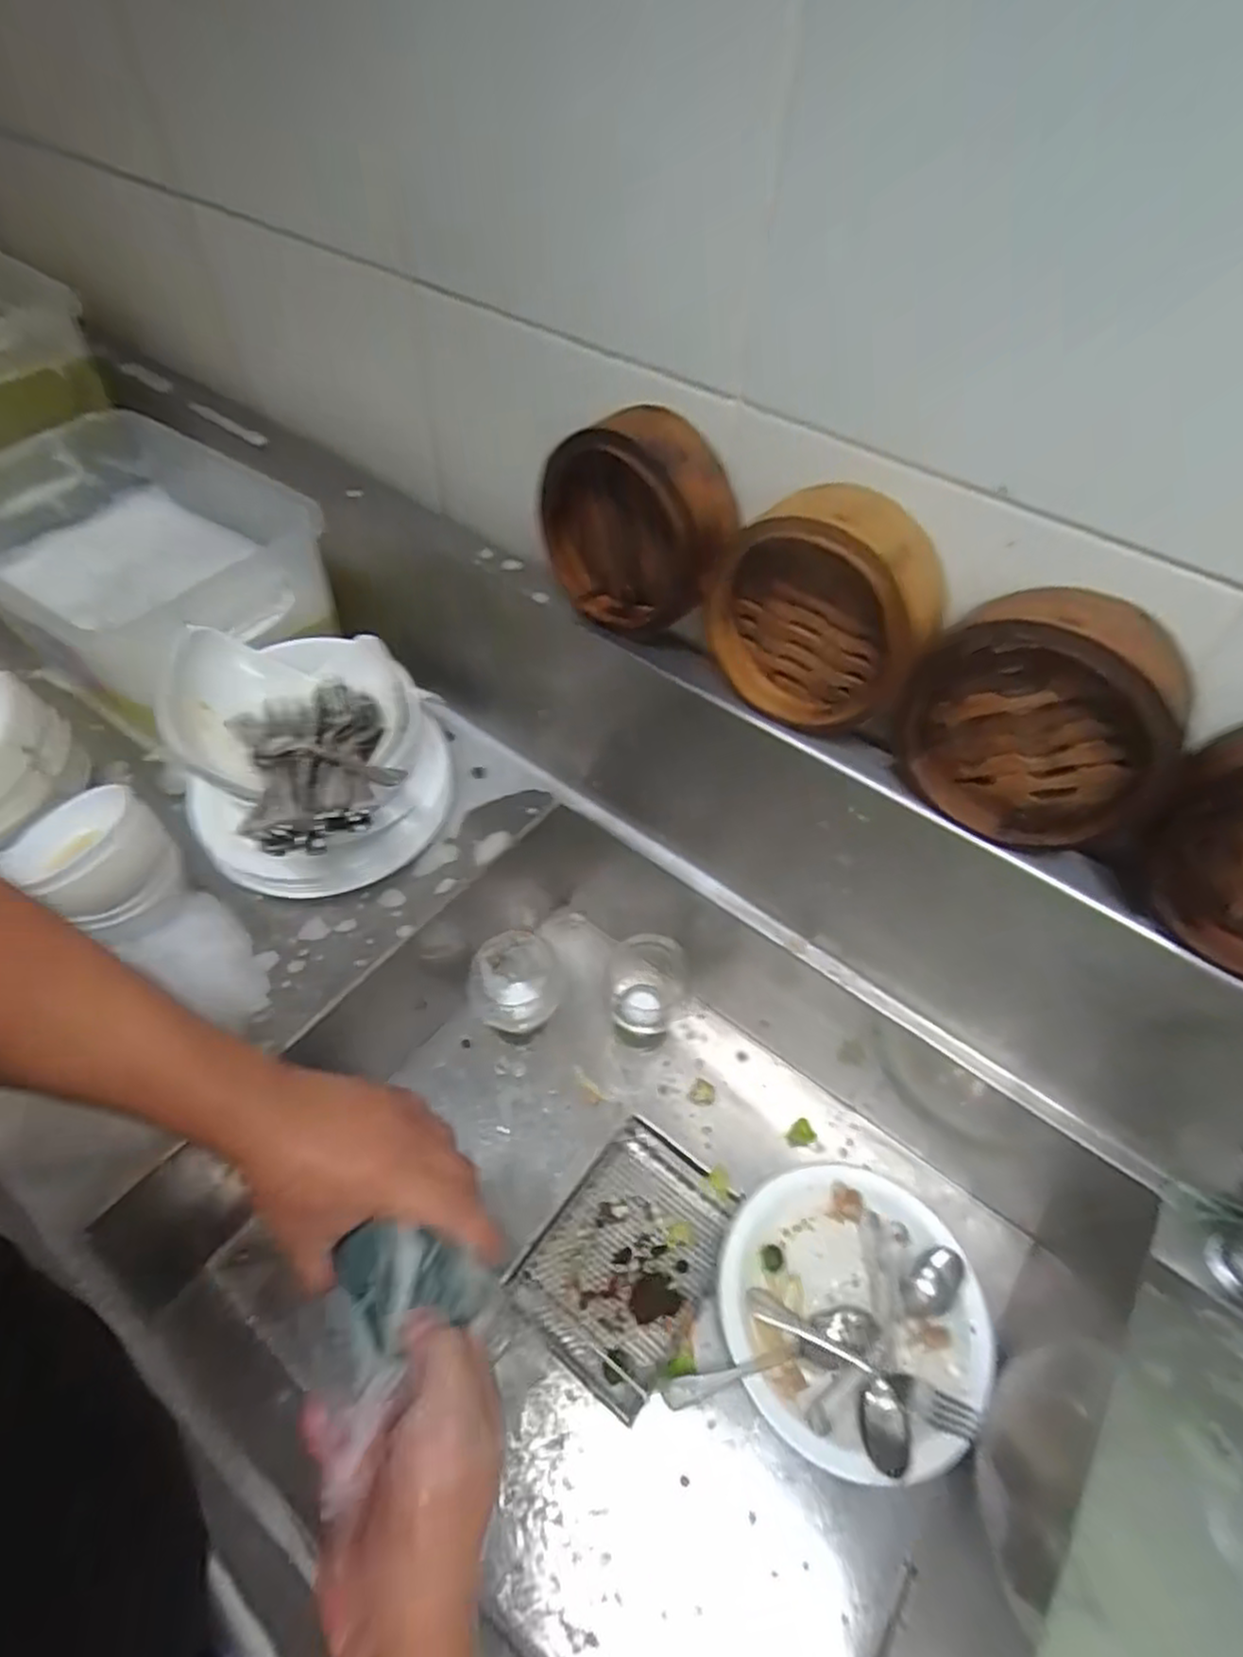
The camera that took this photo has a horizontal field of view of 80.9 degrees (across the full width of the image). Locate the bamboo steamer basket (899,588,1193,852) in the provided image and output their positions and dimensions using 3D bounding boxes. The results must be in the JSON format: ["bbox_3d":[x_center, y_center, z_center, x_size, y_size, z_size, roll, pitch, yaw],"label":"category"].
[{"bbox_3d":[0.245,-0.061,0.429,0.141,0.131,0.075,38,59,23],"label":"bamboo steamer basket"}]

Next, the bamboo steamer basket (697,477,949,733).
[{"bbox_3d":[0.129,-0.141,0.480,0.147,0.146,0.061,36,59,22],"label":"bamboo steamer basket"}]

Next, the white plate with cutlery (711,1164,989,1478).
[{"bbox_3d":[0.203,0.424,0.646,0.218,0.026,0.223,-10,54,-10],"label":"white plate with cutlery"}]

